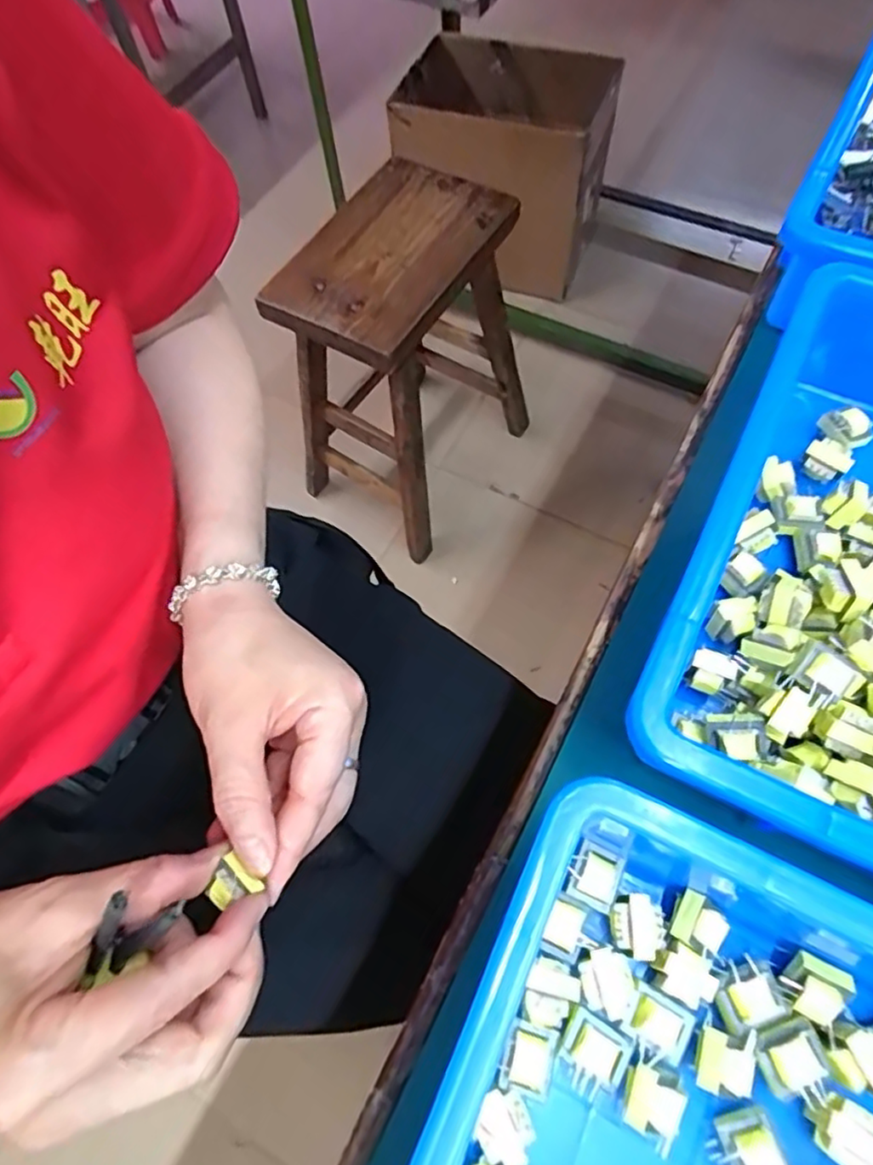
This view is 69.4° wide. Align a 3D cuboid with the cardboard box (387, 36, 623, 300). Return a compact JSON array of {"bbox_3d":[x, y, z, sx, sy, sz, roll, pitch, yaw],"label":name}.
[{"bbox_3d":[0.140,-0.850,1.306,0.372,0.354,0.280,16,67,11],"label":"cardboard box"}]

